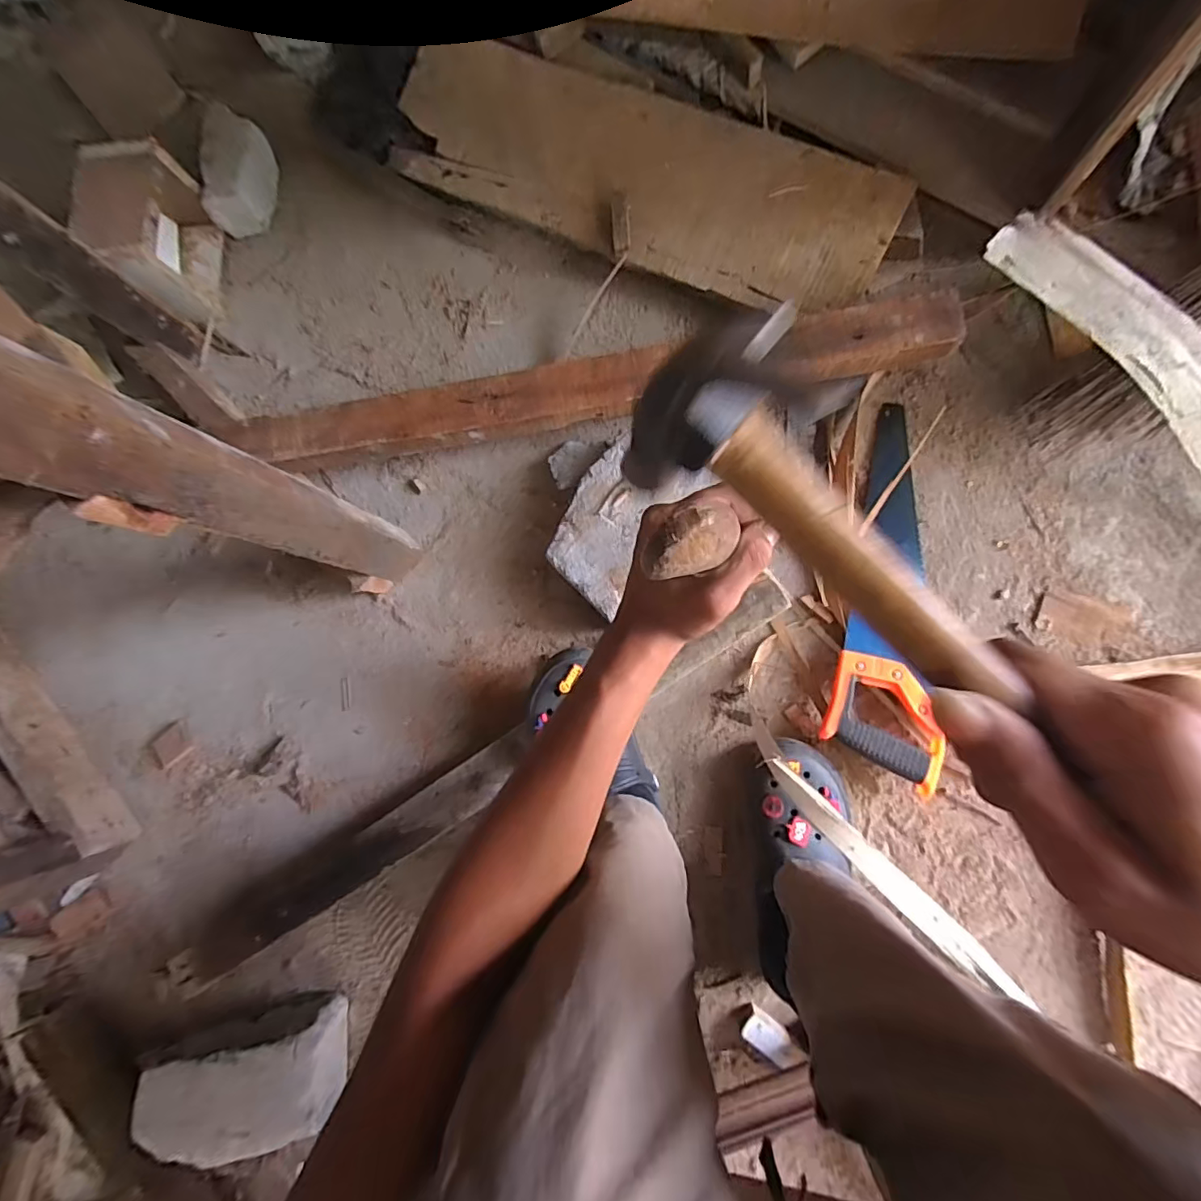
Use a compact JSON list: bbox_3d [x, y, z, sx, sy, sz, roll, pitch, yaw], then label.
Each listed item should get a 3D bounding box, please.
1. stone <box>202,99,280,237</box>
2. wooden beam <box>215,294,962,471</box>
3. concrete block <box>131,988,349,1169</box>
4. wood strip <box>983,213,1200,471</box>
[{"bbox_3d":[-0.494,-0.587,0.728,0.074,0.069,0.142,6,84,7],"label":"stone"},{"bbox_3d":[-0.025,-0.237,0.606,0.841,0.050,0.077,-9,83,5],"label":"wooden beam"},{"bbox_3d":[-0.386,0.529,0.587,0.232,0.064,0.127,-24,82,3],"label":"concrete block"},{"bbox_3d":[0.615,-0.154,0.532,0.096,0.060,0.598,-43,93,0],"label":"wood strip"}]

